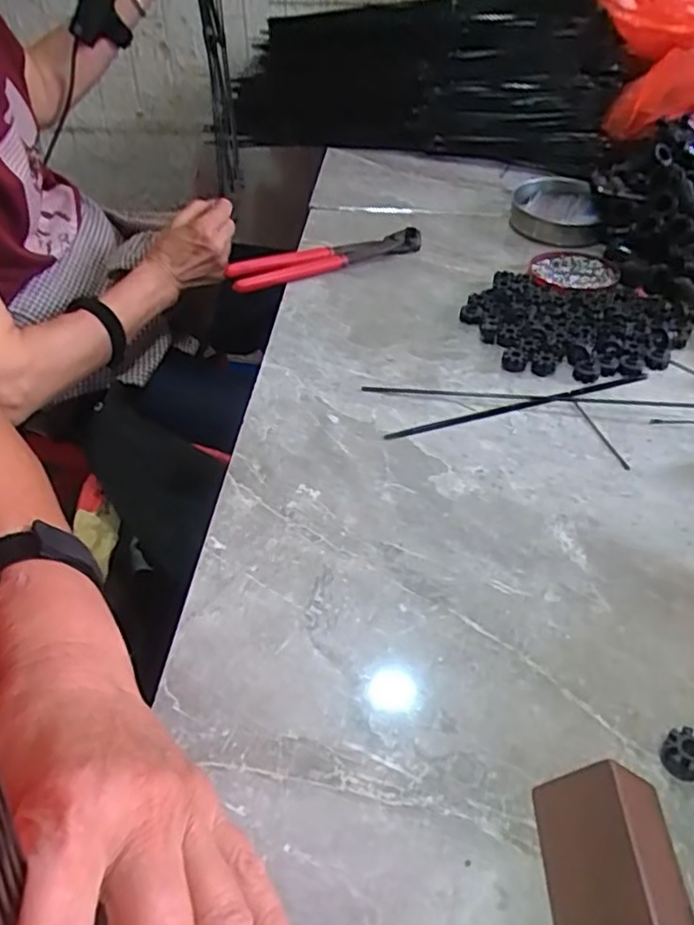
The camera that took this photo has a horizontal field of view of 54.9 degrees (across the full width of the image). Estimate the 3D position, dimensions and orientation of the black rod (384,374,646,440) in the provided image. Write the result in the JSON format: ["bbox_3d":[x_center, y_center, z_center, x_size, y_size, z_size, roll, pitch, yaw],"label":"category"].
[{"bbox_3d":[0.127,-0.041,0.478,0.212,0.006,0.011,-14,42,-15],"label":"black rod"}]

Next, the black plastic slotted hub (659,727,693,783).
[{"bbox_3d":[0.143,0.123,0.281,0.019,0.013,0.018,0,41,0],"label":"black plastic slotted hub"}]

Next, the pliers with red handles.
[{"bbox_3d":[-0.020,-0.201,0.655,0.194,0.018,0.040,-20,44,-22],"label":"pliers with red handles"}]

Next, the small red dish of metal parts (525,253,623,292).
[{"bbox_3d":[0.212,-0.177,0.628,0.077,0.014,0.089,3,41,3],"label":"small red dish of metal parts"}]

